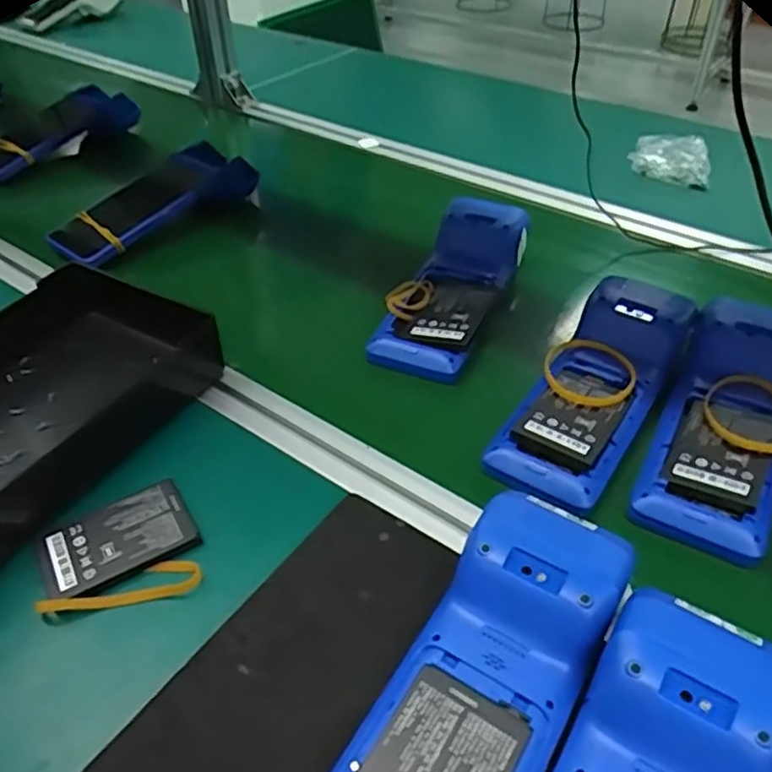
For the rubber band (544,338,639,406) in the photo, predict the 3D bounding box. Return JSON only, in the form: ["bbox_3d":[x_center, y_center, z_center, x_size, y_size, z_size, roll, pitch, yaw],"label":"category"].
[{"bbox_3d":[0.153,-0.010,0.512,0.068,0.010,0.067,0,42,0],"label":"rubber band"}]

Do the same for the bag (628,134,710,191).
[{"bbox_3d":[0.346,-0.276,0.820,0.090,0.026,0.091,17,45,18],"label":"bag"}]

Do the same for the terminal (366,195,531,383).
[{"bbox_3d":[0.061,-0.097,0.601,0.089,0.048,0.216,16,45,18],"label":"terminal"}]

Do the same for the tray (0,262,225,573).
[{"bbox_3d":[-0.258,0.014,0.486,0.169,0.055,0.261,20,46,21],"label":"tray"}]

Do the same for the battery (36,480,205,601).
[{"bbox_3d":[-0.166,0.096,0.419,0.089,0.011,0.055,-23,47,-23],"label":"battery"}]

